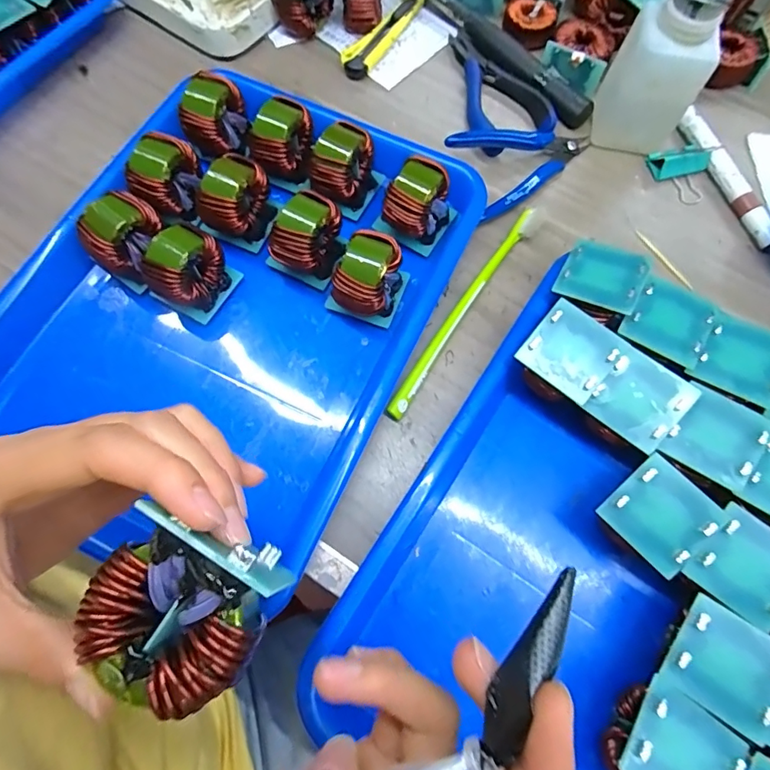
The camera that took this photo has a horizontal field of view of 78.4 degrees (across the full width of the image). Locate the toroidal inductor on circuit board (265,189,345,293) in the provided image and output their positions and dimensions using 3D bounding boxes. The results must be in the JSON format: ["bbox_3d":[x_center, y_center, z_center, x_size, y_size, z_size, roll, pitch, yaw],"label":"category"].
[{"bbox_3d":[-0.054,-0.099,0.318,0.046,0.048,0.047,23,72,6],"label":"toroidal inductor on circuit board"}]

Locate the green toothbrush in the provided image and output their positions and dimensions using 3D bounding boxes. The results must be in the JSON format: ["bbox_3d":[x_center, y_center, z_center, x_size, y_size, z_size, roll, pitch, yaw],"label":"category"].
[{"bbox_3d":[0.057,-0.053,0.326,0.014,0.014,0.187,34,73,10],"label":"green toothbrush"}]

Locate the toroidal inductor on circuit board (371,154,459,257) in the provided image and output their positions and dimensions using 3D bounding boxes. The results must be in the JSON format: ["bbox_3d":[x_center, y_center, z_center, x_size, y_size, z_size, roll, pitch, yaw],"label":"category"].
[{"bbox_3d":[0.021,-0.122,0.329,0.041,0.055,0.044,33,73,9],"label":"toroidal inductor on circuit board"}]

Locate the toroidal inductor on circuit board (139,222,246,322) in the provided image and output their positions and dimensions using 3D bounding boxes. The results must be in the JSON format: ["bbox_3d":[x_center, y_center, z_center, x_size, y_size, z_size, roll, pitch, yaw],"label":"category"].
[{"bbox_3d":[-0.127,-0.073,0.307,0.039,0.049,0.045,28,72,8],"label":"toroidal inductor on circuit board"}]

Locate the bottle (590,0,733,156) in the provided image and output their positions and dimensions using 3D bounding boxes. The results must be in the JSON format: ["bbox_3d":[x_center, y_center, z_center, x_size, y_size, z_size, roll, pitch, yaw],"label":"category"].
[{"bbox_3d":[0.191,-0.224,0.331,0.051,0.116,0.061,-1,71,-2],"label":"bottle"}]

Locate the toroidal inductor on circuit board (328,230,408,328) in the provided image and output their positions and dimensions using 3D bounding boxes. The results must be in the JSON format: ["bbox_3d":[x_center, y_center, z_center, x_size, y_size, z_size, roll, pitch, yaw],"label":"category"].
[{"bbox_3d":[-0.011,-0.069,0.309,0.047,0.049,0.050,29,72,8],"label":"toroidal inductor on circuit board"}]

